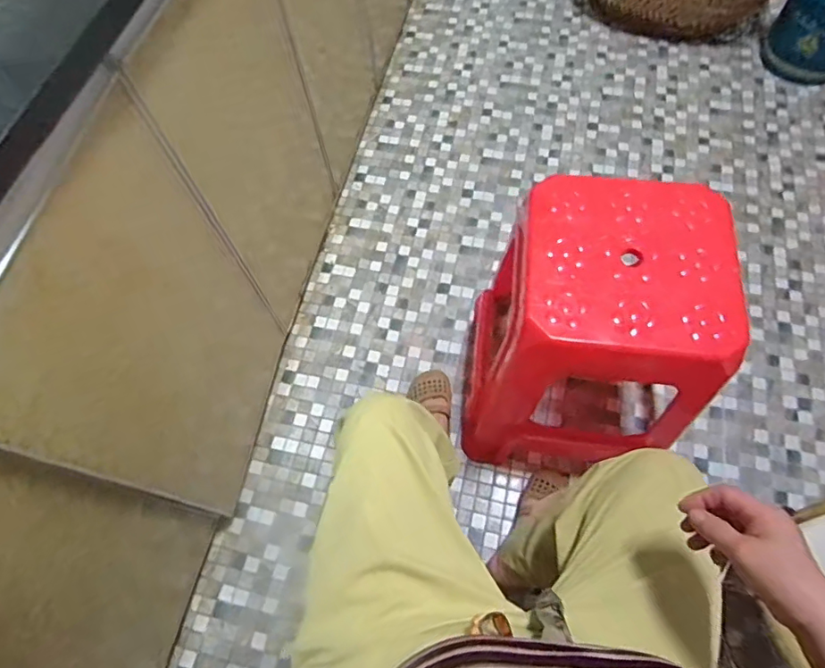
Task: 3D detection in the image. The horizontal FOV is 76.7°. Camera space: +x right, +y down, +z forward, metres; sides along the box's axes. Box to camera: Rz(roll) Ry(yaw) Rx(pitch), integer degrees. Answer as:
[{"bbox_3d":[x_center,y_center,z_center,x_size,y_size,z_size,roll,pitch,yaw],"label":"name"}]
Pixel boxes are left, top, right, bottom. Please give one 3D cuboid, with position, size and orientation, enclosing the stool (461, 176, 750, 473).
[{"bbox_3d":[0.282,0.007,0.905,0.334,0.463,0.353,4,65,5],"label":"stool"}]

